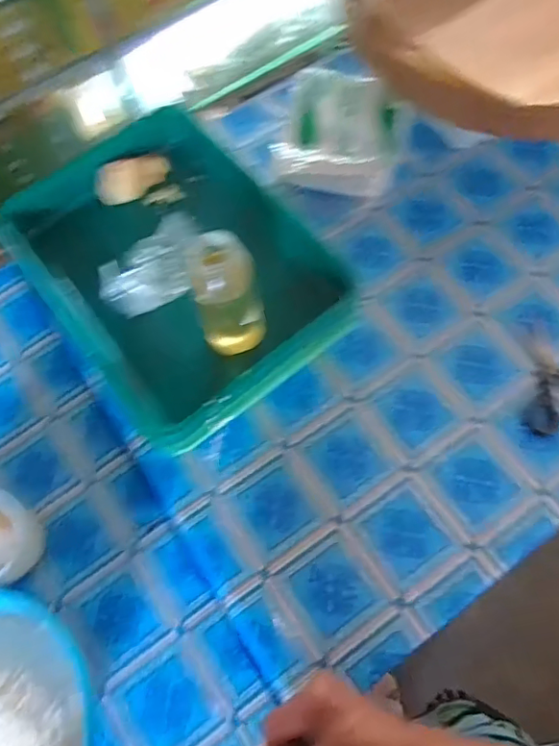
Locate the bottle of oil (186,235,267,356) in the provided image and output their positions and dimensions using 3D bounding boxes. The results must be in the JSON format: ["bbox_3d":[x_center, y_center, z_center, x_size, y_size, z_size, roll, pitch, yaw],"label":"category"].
[{"bbox_3d":[-0.052,-0.073,0.534,0.064,0.147,0.054,-17,68,-4],"label":"bottle of oil"}]

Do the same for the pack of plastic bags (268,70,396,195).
[{"bbox_3d":[0.077,-0.319,0.711,0.159,0.093,0.158,8,68,6],"label":"pack of plastic bags"}]

